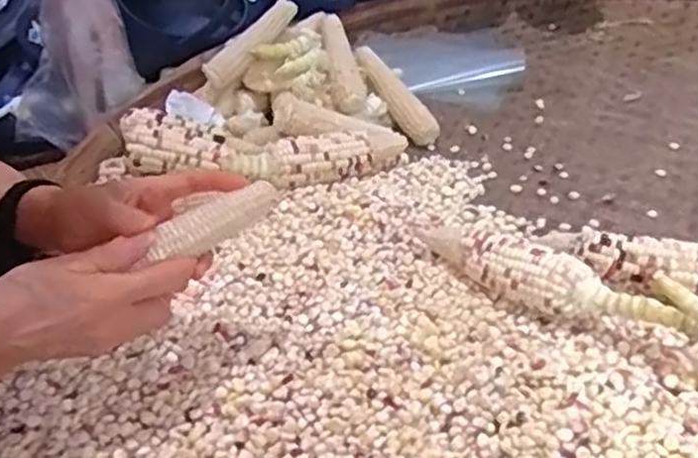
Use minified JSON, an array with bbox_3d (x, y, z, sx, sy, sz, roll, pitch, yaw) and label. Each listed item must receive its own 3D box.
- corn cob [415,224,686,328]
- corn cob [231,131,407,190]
[{"bbox_3d":[0.152,0.042,0.576,0.229,0.057,0.047,29,47,35],"label":"corn cob"},{"bbox_3d":[-0.027,-0.084,0.764,0.195,0.038,0.045,-15,39,-16],"label":"corn cob"}]

